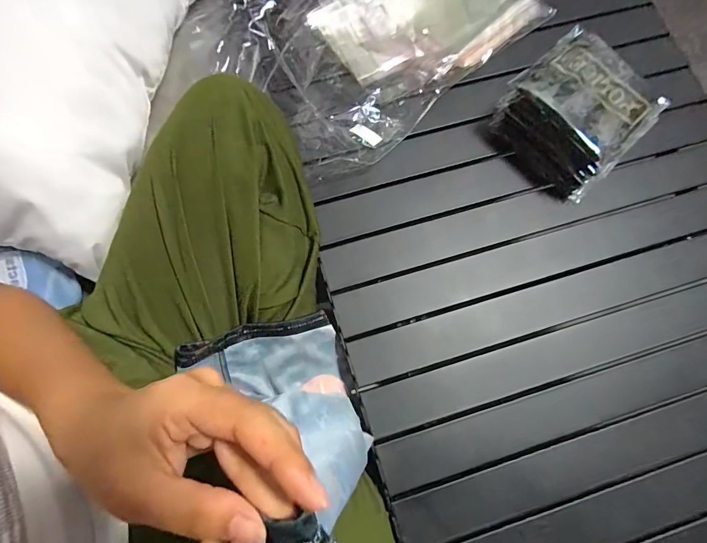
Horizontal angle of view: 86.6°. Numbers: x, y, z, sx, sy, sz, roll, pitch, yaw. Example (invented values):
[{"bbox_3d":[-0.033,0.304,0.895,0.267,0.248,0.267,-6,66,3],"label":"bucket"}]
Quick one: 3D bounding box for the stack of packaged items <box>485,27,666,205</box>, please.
[{"bbox_3d":[0.273,-0.193,0.470,0.152,0.085,0.137,43,79,8],"label":"stack of packaged items"}]

